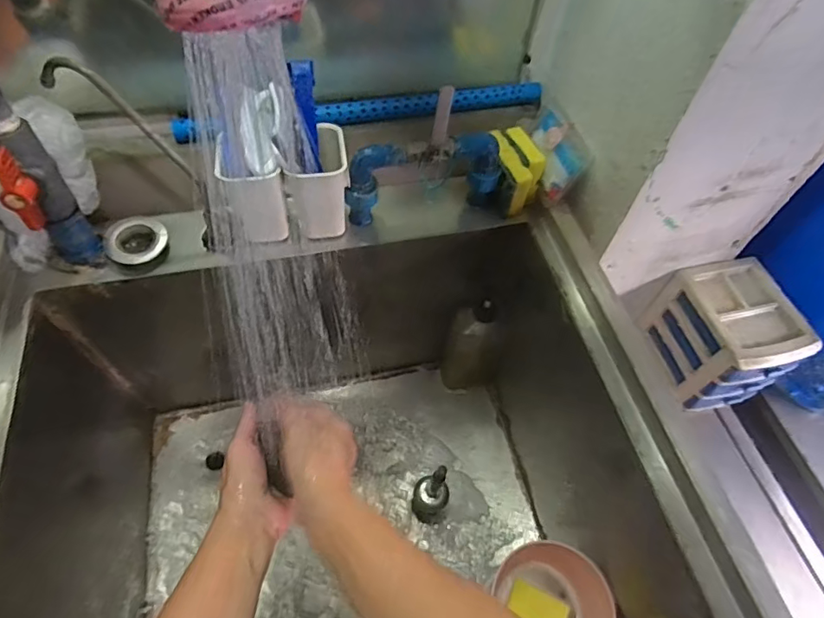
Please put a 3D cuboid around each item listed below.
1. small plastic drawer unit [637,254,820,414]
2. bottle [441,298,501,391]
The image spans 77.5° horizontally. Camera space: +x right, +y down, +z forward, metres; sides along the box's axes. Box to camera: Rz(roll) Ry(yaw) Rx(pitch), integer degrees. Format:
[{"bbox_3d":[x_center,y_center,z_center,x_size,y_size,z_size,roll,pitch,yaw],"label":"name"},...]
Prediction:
[{"bbox_3d":[0.465,0.036,0.772,0.150,0.141,0.177,-13,59,-12],"label":"small plastic drawer unit"},{"bbox_3d":[0.105,0.070,0.876,0.099,0.224,0.056,11,57,4],"label":"bottle"}]

